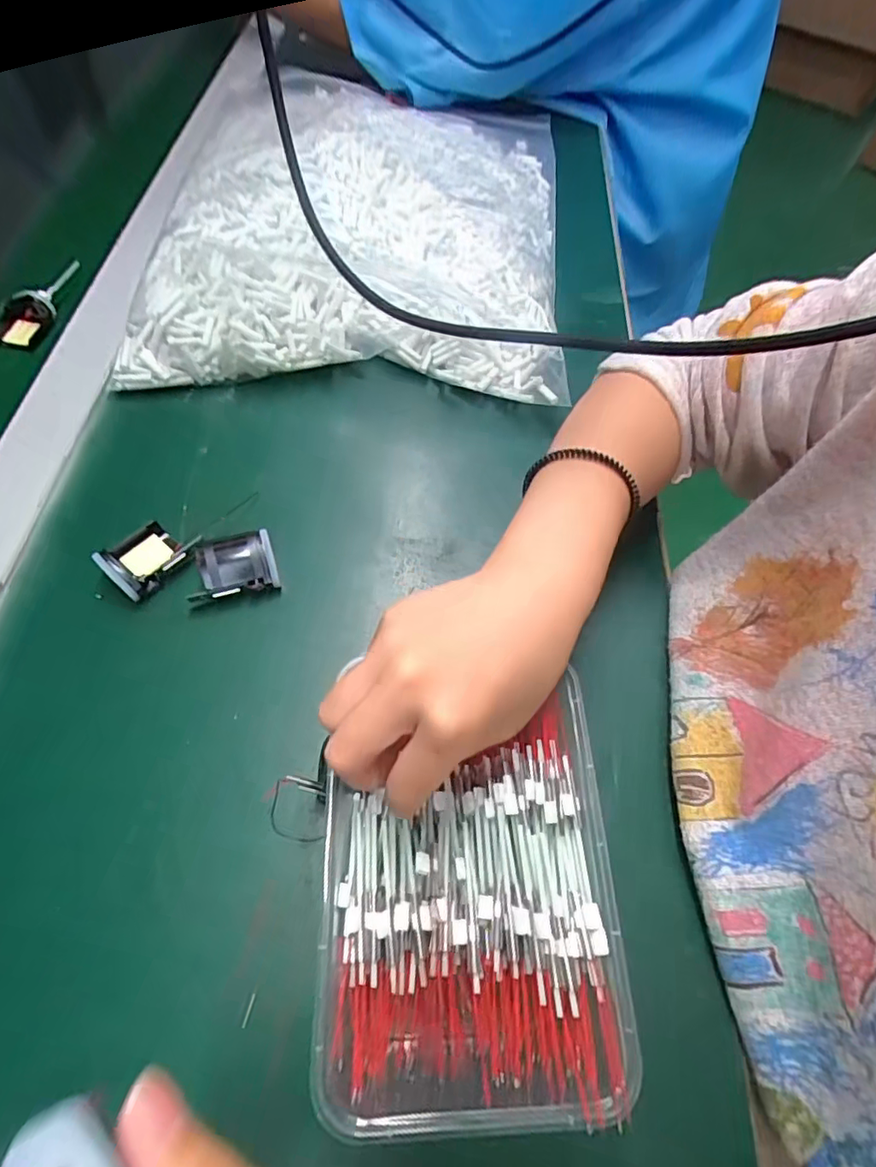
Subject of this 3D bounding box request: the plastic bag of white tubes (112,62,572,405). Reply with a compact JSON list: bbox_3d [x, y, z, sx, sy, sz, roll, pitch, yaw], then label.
[{"bbox_3d":[-0.052,-0.342,0.492,0.324,0.063,0.453,4,61,-1],"label":"plastic bag of white tubes"}]

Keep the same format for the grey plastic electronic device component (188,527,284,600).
[{"bbox_3d":[-0.119,-0.010,0.320,0.046,0.023,0.033,-12,62,-10],"label":"grey plastic electronic device component"}]

